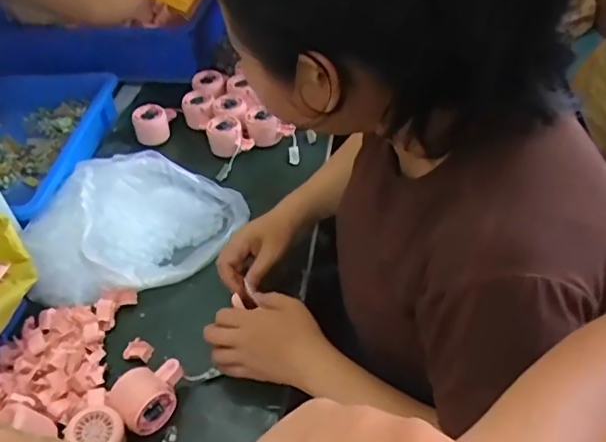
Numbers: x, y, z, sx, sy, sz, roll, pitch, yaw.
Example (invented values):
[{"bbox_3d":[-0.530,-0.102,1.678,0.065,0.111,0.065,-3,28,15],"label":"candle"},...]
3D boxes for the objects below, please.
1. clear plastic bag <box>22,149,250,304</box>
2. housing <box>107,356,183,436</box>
[{"bbox_3d":[-0.234,-0.001,0.814,0.300,0.098,0.178,-13,45,-6],"label":"clear plastic bag"},{"bbox_3d":[-0.172,0.196,0.653,0.081,0.044,0.063,-37,52,-27],"label":"housing"}]

